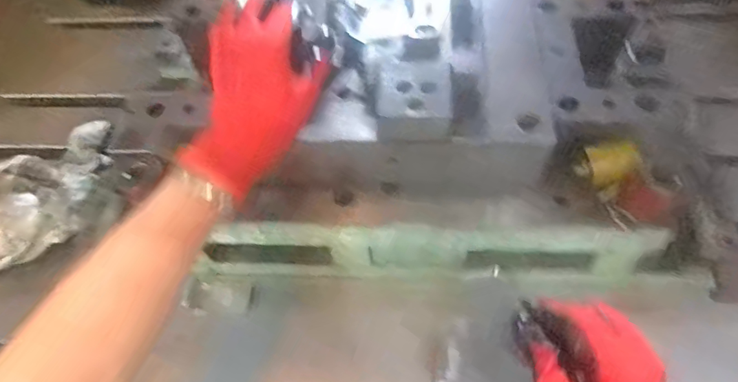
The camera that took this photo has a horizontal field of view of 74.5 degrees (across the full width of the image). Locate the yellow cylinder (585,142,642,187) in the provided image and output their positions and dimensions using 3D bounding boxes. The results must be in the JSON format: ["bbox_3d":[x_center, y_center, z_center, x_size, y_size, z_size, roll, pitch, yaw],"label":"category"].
[{"bbox_3d":[0.219,-0.027,0.436,0.039,0.028,0.029,-16,57,-6],"label":"yellow cylinder"}]

